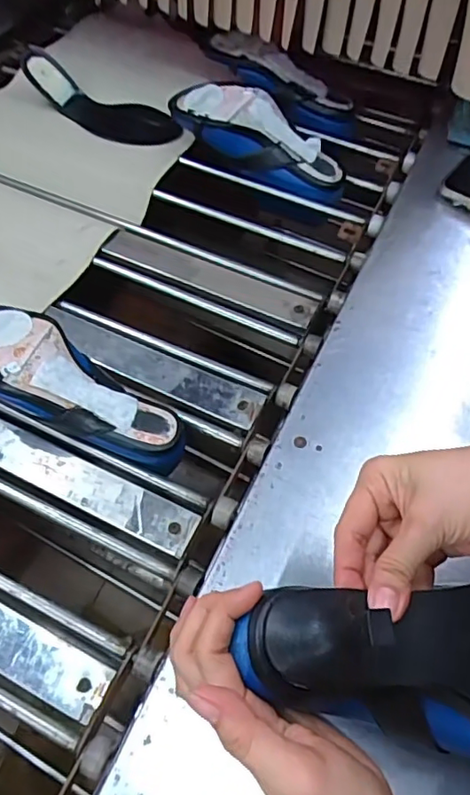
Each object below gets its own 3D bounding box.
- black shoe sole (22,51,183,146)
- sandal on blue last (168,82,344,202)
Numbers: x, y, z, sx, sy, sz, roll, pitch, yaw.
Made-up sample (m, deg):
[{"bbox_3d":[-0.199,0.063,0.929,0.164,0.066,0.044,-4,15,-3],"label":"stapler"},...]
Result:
[{"bbox_3d":[-0.179,-0.386,0.748,0.219,0.038,0.073,25,62,-3],"label":"black shoe sole"},{"bbox_3d":[0.033,-0.320,0.694,0.231,0.060,0.073,30,63,-4],"label":"sandal on blue last"}]

